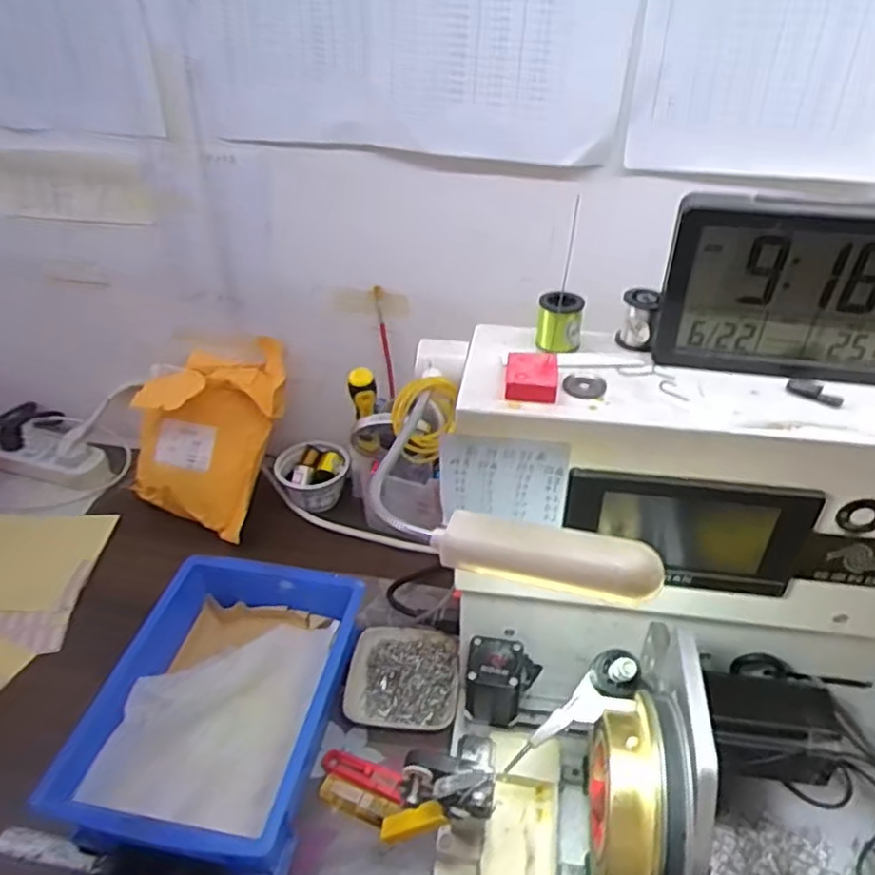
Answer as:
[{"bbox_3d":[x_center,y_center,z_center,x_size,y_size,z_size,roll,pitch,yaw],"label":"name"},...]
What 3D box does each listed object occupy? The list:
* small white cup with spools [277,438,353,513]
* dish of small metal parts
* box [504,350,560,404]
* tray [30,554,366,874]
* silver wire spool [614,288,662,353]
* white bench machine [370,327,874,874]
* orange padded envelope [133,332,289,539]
[{"bbox_3d":[-0.146,0.042,0.806,0.077,0.055,0.071,-1,38,1],"label":"small white cup with spools"},{"bbox_3d":[-0.030,0.214,0.624,0.098,0.018,0.098,4,38,7],"label":"dish of small metal parts"},{"bbox_3d":[0.055,-0.035,0.397,0.029,0.016,0.032,5,38,8],"label":"box"},{"bbox_3d":[-0.173,0.220,0.579,0.175,0.071,0.245,7,39,11],"label":"tray"},{"bbox_3d":[0.124,-0.071,0.425,0.021,0.033,0.026,10,39,14],"label":"silver wire spool"},{"bbox_3d":[0.160,0.147,0.430,0.365,0.341,0.234,6,39,10],"label":"white bench machine"},{"bbox_3d":[-0.261,-0.012,0.774,0.151,0.226,0.052,19,13,-2],"label":"orange padded envelope"}]

